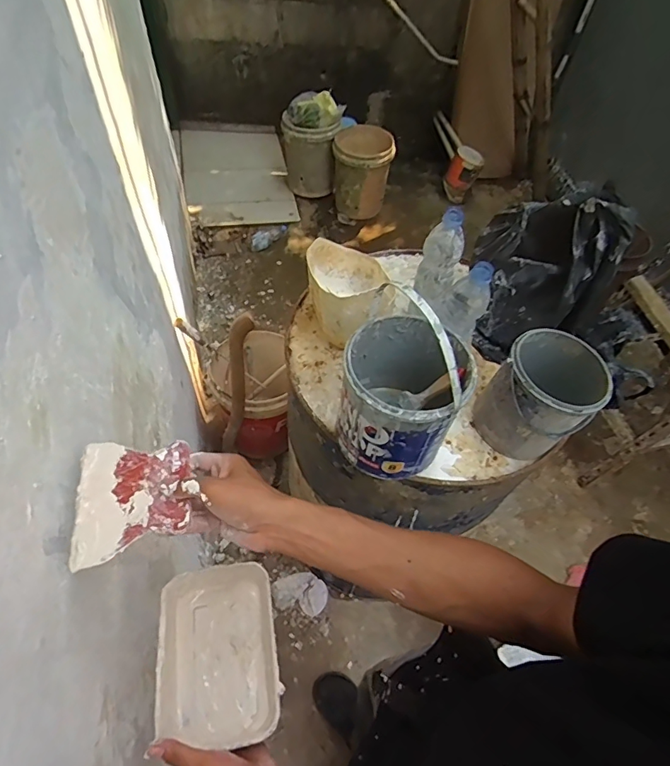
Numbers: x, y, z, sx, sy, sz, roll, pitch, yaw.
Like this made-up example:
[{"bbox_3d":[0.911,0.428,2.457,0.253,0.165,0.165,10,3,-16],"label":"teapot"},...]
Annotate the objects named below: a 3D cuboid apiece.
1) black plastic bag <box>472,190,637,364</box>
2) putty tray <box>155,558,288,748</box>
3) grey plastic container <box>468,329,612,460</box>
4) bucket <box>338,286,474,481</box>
[{"bbox_3d":[0.372,-0.198,0.873,0.201,0.266,0.177,-21,59,-18],"label":"black plastic bag"},{"bbox_3d":[-0.129,0.296,0.521,0.126,0.044,0.170,-8,55,-9],"label":"putty tray"},{"bbox_3d":[0.333,0.018,0.767,0.154,0.166,0.156,2,54,-3],"label":"grey plastic container"},{"bbox_3d":[0.101,-0.009,0.677,0.167,0.272,0.179,2,54,-3],"label":"bucket"}]

